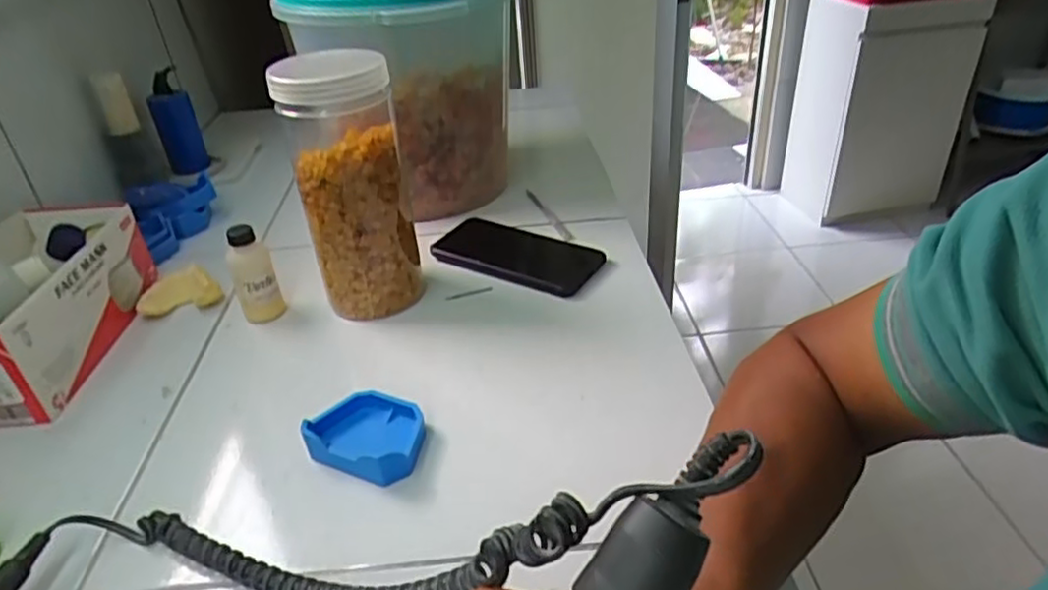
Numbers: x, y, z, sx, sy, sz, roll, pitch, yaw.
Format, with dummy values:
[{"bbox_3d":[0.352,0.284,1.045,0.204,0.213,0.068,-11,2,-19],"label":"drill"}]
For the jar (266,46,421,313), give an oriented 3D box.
[{"bbox_3d":[-0.144,-0.090,0.565,0.090,0.223,0.094,-11,34,-10],"label":"jar"}]

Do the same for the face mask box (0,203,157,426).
[{"bbox_3d":[-0.408,0.005,0.556,0.112,0.088,0.208,-5,33,-1],"label":"face mask box"}]

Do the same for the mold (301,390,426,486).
[{"bbox_3d":[-0.105,0.096,0.455,0.079,0.028,0.060,11,35,18],"label":"mold"}]

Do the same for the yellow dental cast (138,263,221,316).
[{"bbox_3d":[-0.317,-0.004,0.617,0.071,0.031,0.034,-11,34,-10],"label":"yellow dental cast"}]

